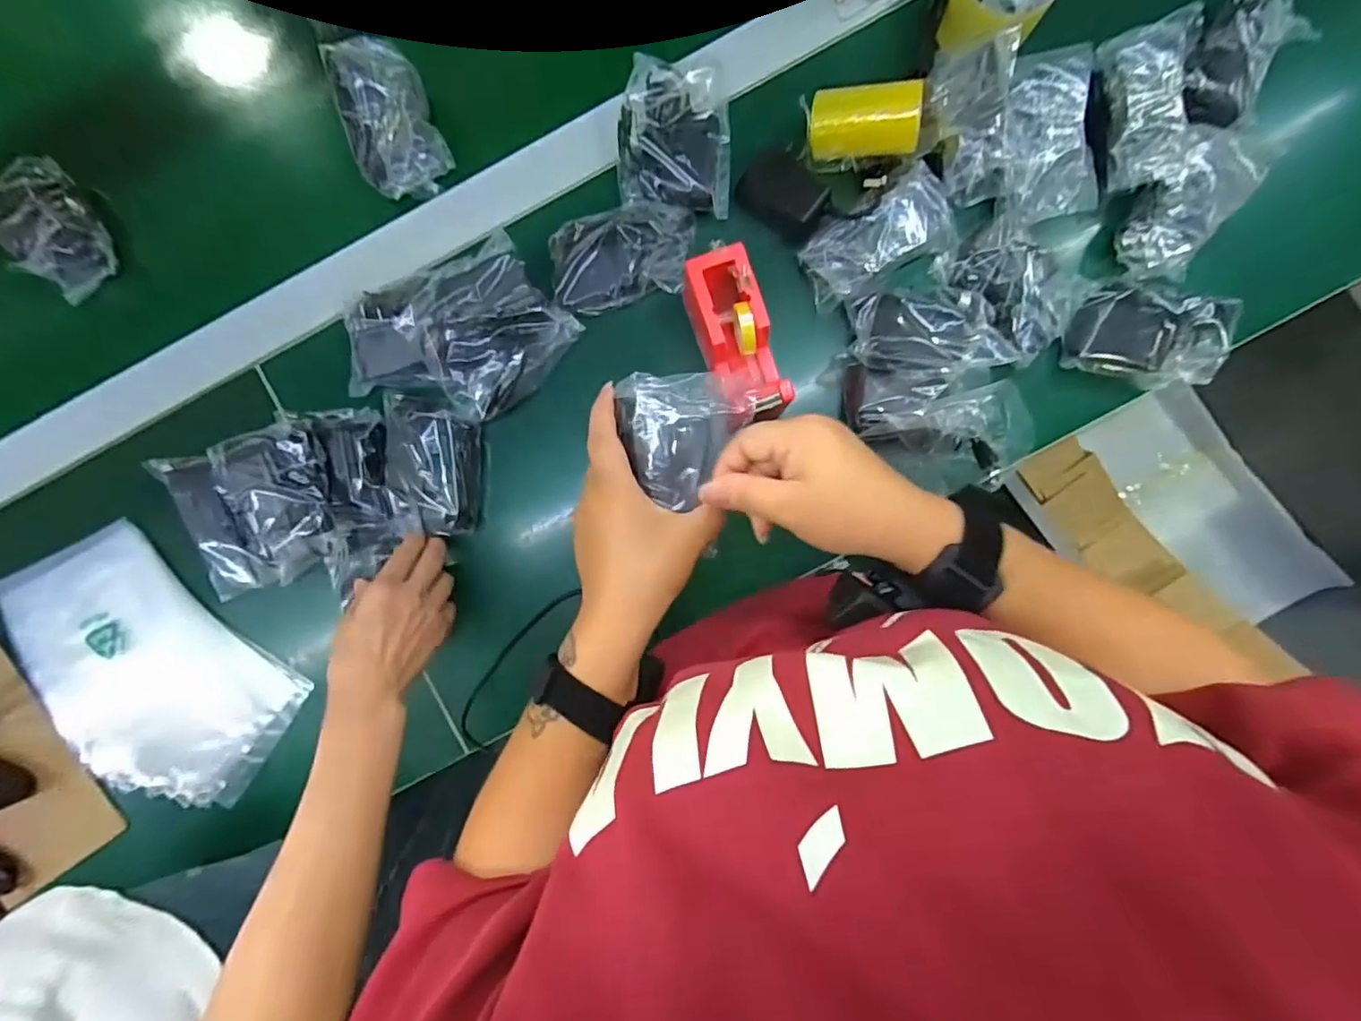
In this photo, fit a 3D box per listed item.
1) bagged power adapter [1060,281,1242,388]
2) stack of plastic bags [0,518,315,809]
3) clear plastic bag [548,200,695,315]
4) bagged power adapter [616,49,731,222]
[{"bbox_3d":[0.396,-0.150,0.505,0.125,0.048,0.082,7,110,6],"label":"bagged power adapter"},{"bbox_3d":[-0.499,0.152,0.549,0.170,0.028,0.266,-44,97,-5],"label":"stack of plastic bags"},{"bbox_3d":[-0.048,-0.221,0.505,0.129,0.047,0.077,-16,87,4],"label":"clear plastic bag"},{"bbox_3d":[-0.004,-0.323,0.506,0.092,0.036,0.134,3,88,5],"label":"bagged power adapter"}]

